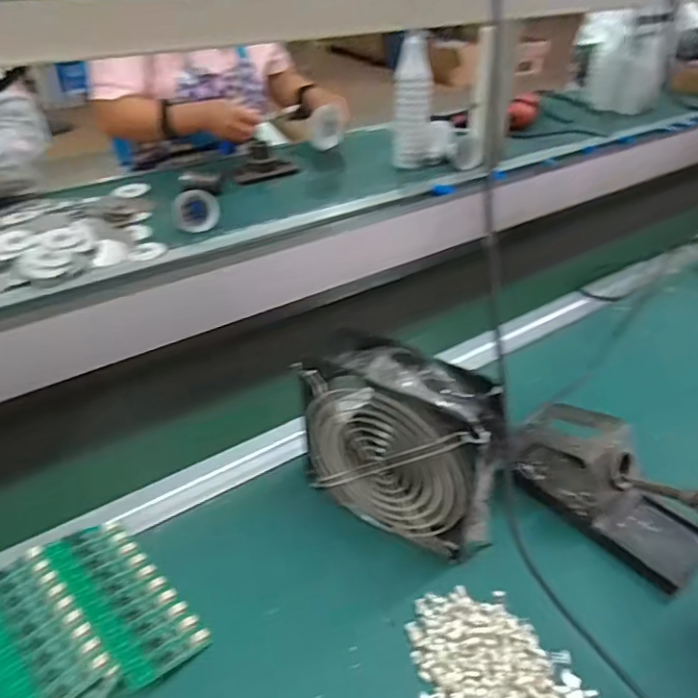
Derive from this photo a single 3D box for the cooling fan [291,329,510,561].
[{"bbox_3d":[0.040,0.075,0.444,0.158,0.156,0.055,20,40,26],"label":"cooling fan"}]

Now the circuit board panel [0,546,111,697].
[{"bbox_3d":[-0.215,0.190,0.385,0.057,0.013,0.121,-29,45,-35],"label":"circuit board panel"}]

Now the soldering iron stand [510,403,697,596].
[{"bbox_3d":[0.215,0.113,0.472,0.081,0.085,0.162,-24,42,-30],"label":"soldering iron stand"}]

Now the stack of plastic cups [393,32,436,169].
[{"bbox_3d":[0.141,-0.533,1.237,0.082,0.238,0.076,-4,35,-6],"label":"stack of plastic cups"}]

